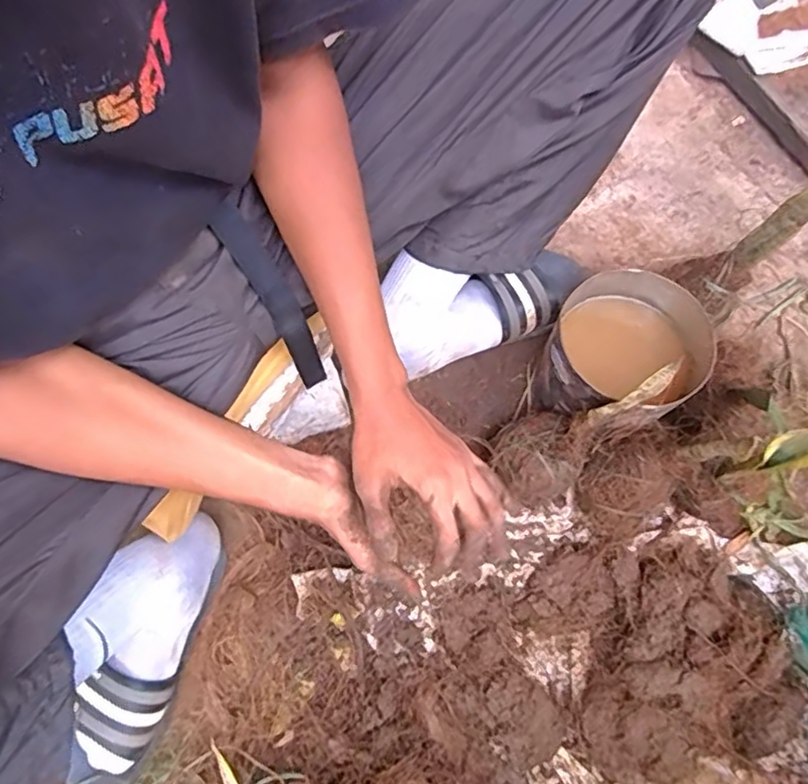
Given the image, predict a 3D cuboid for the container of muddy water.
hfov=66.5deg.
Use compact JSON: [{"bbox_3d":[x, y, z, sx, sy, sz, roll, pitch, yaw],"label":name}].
[{"bbox_3d":[0.225,-0.027,0.693,0.173,0.197,0.154,-39,76,-13],"label":"container of muddy water"}]

